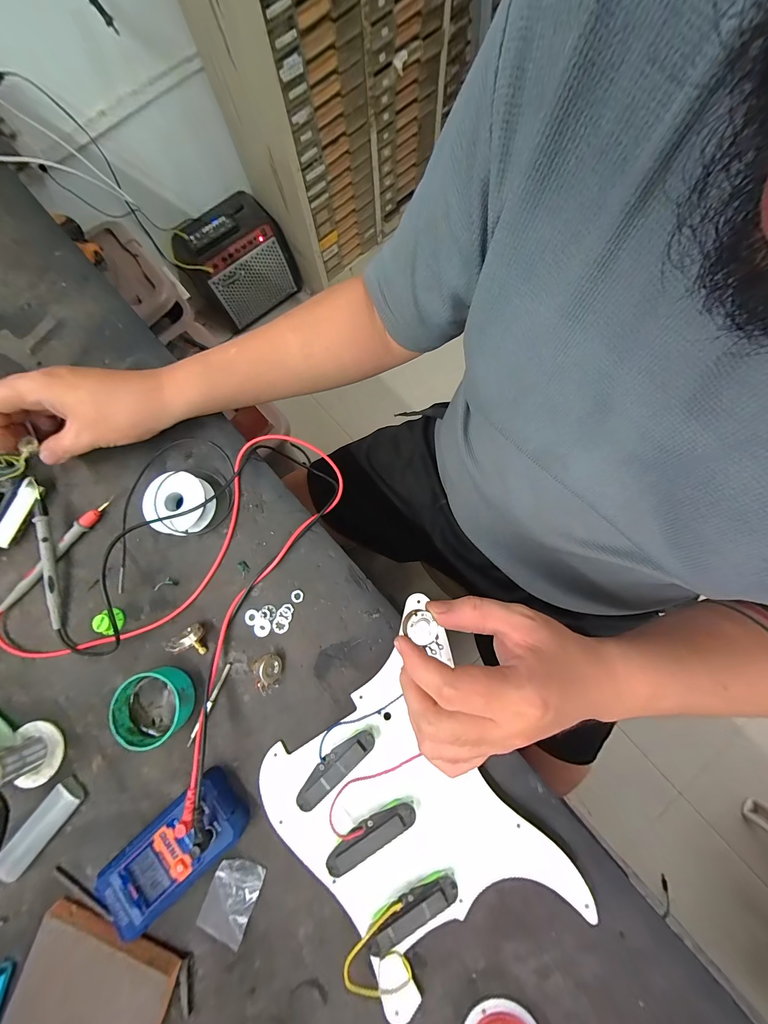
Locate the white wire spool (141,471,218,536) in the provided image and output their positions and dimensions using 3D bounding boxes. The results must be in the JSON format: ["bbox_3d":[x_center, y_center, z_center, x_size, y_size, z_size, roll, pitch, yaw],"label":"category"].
[{"bbox_3d":[-0.206,-0.009,0.332,0.057,0.028,0.058,0,78,2],"label":"white wire spool"}]

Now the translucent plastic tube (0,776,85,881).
[{"bbox_3d":[-0.303,0.279,0.288,0.025,0.015,0.078,37,82,8],"label":"translucent plastic tube"}]

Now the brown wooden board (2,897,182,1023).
[{"bbox_3d":[-0.232,0.389,0.255,0.117,0.017,0.105,15,79,5],"label":"brown wooden board"}]

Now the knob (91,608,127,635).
[{"bbox_3d":[-0.267,0.106,0.317,0.021,0.013,0.023,0,78,2],"label":"knob"}]

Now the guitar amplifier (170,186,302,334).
[{"bbox_3d":[-0.501,-0.856,1.127,0.340,0.269,0.184,-40,80,-5],"label":"guitar amplifier"}]

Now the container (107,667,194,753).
[{"bbox_3d":[-0.206,0.174,0.295,0.061,0.027,0.059,0,78,2],"label":"container"}]

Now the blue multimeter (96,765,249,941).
[{"bbox_3d":[-0.172,0.279,0.273,0.116,0.026,0.056,-42,80,-7],"label":"blue multimeter"}]

